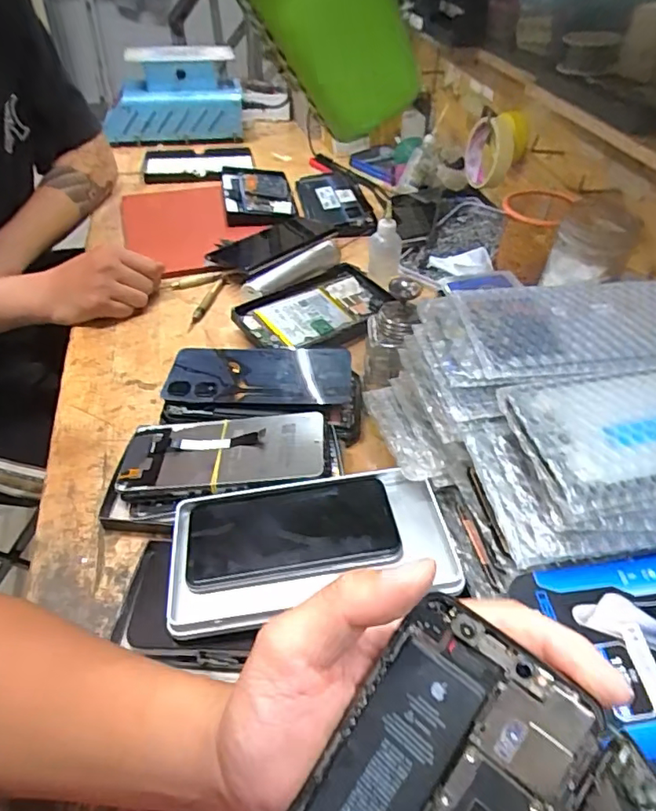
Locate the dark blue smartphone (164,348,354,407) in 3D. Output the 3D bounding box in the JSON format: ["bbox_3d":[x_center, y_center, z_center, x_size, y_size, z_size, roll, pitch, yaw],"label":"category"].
[{"bbox_3d":[-0.063,-0.028,0.506,0.164,0.013,0.076,4,45,4],"label":"dark blue smartphone"}]

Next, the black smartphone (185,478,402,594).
[{"bbox_3d":[-0.025,0.085,0.381,0.139,0.008,0.072,-7,46,-7],"label":"black smartphone"}]

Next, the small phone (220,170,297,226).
[{"bbox_3d":[-0.105,-0.318,0.837,0.104,0.014,0.181,-7,44,-9],"label":"small phone"}]

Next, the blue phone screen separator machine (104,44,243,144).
[{"bbox_3d":[-0.272,-0.538,0.977,0.238,0.141,0.107,-5,43,-7],"label":"blue phone screen separator machine"}]

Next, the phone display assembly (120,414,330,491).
[{"bbox_3d":[-0.084,0.036,0.445,0.158,0.006,0.073,-3,44,2],"label":"phone display assembly"}]

